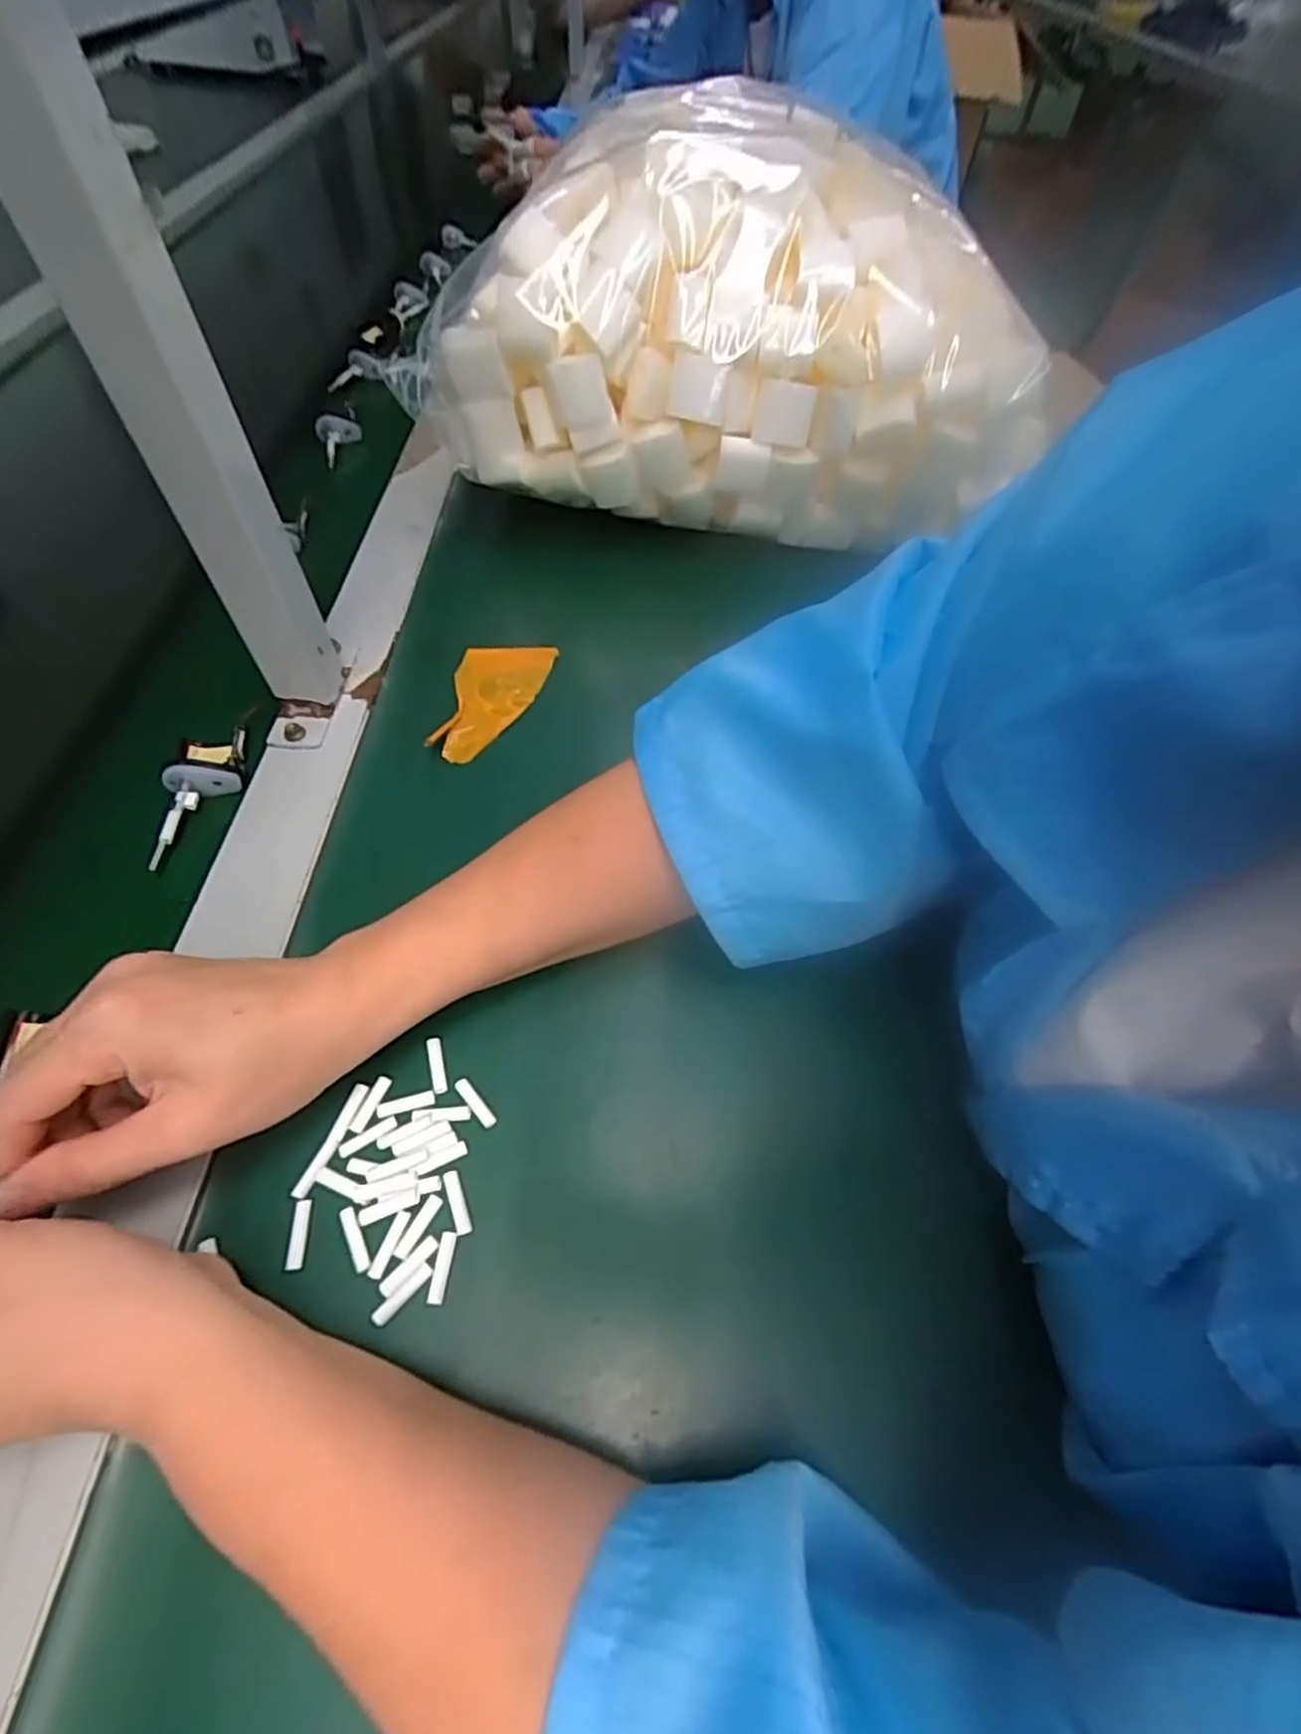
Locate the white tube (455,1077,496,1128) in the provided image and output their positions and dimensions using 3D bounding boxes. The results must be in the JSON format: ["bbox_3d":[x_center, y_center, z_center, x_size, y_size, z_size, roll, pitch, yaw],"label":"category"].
[{"bbox_3d":[-0.072,0.096,0.276,0.006,0.004,0.023,-37,66,-25],"label":"white tube"}]

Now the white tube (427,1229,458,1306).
[{"bbox_3d":[-0.075,0.144,0.242,0.006,0.004,0.023,5,56,0],"label":"white tube"}]

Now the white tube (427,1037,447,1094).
[{"bbox_3d":[-0.090,0.084,0.284,0.006,0.004,0.023,-13,58,-12],"label":"white tube"}]

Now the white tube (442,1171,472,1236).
[{"bbox_3d":[-0.074,0.127,0.255,0.006,0.004,0.023,-19,59,-16],"label":"white tube"}]

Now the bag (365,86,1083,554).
[{"bbox_3d":[0.049,-0.372,0.478,0.393,0.196,0.246,5,56,-1],"label":"bag"}]

